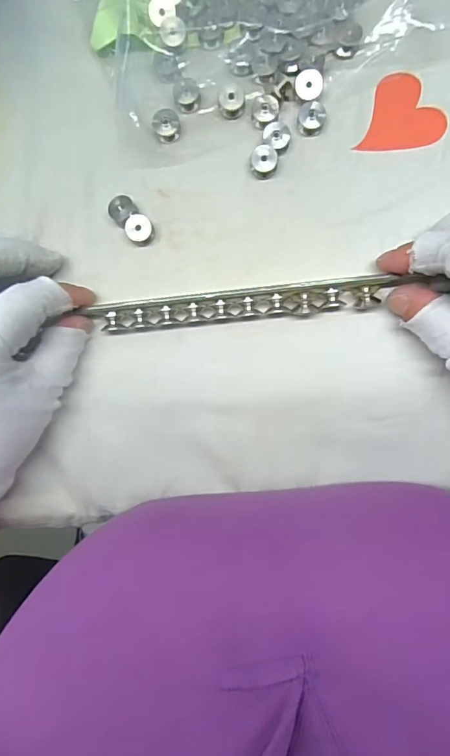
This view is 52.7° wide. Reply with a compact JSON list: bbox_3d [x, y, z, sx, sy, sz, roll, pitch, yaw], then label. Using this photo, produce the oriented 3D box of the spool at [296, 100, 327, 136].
[{"bbox_3d":[0.047,-0.142,0.246,0.015,0.008,0.014,0,91,3],"label":"spool"}]

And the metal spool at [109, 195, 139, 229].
[{"bbox_3d":[-0.057,-0.092,0.251,0.013,0.010,0.014,0,91,3],"label":"metal spool"}]

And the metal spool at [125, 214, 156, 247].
[{"bbox_3d":[-0.047,-0.082,0.251,0.014,0.010,0.014,0,91,3],"label":"metal spool"}]

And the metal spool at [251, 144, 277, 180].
[{"bbox_3d":[0.021,-0.118,0.249,0.014,0.011,0.014,0,91,3],"label":"metal spool"}]

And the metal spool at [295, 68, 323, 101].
[{"bbox_3d":[0.045,-0.157,0.244,0.014,0.007,0.014,0,91,3],"label":"metal spool"}]

